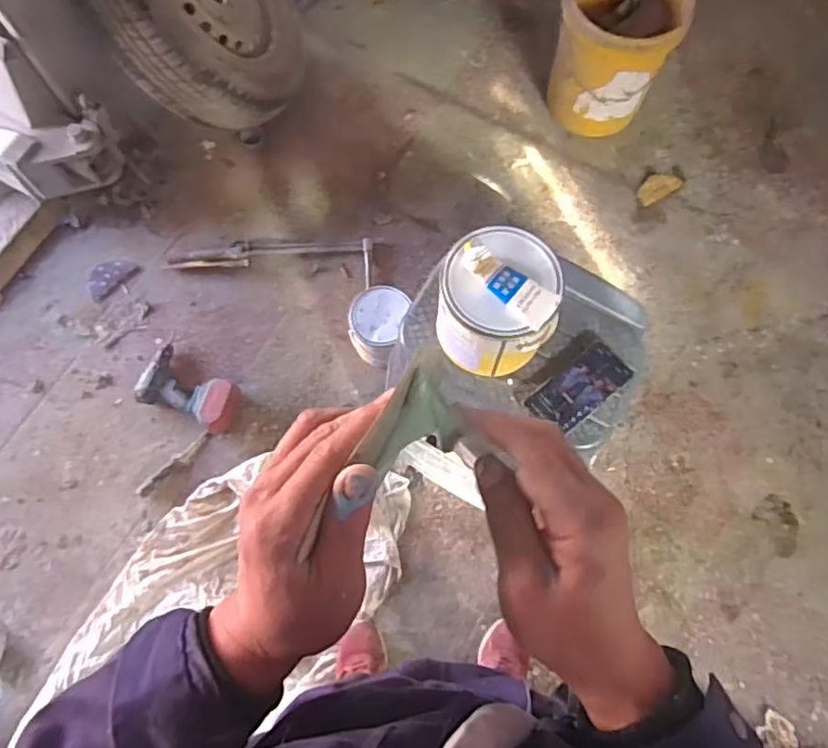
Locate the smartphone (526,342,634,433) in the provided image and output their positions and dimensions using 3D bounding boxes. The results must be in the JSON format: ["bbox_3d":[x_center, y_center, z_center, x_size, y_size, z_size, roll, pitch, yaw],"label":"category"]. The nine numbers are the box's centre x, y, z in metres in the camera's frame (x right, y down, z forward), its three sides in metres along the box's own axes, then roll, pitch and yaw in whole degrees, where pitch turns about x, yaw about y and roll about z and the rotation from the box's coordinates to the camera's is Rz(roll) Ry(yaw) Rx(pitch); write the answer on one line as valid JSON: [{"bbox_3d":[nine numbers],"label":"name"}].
[{"bbox_3d":[0.240,0.020,0.913,0.147,0.013,0.072,-37,76,-11],"label":"smartphone"}]

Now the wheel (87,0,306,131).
[{"bbox_3d":[-0.514,-0.937,1.592,0.580,0.167,0.630,23,62,-50],"label":"wheel"}]

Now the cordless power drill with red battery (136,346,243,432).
[{"bbox_3d":[-0.558,0.034,1.582,0.275,0.069,0.159,22,74,7],"label":"cordless power drill with red battery"}]

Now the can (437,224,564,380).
[{"bbox_3d":[0.112,-0.096,0.874,0.151,0.176,0.164,0,72,0],"label":"can"}]

